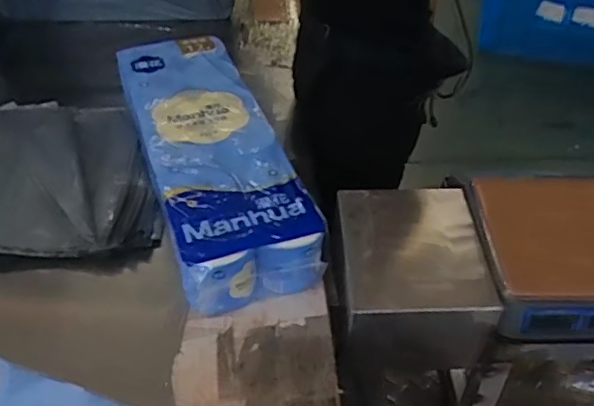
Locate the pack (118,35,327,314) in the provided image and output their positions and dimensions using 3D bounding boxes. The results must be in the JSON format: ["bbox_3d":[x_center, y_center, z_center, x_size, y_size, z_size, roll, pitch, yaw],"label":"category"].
[{"bbox_3d":[-0.151,-0.091,1.026,0.207,0.097,0.584,-14,46,-15],"label":"pack"}]

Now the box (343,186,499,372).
[{"bbox_3d":[0.168,0.112,0.925,0.209,0.147,0.248,0,42,-2],"label":"box"}]

